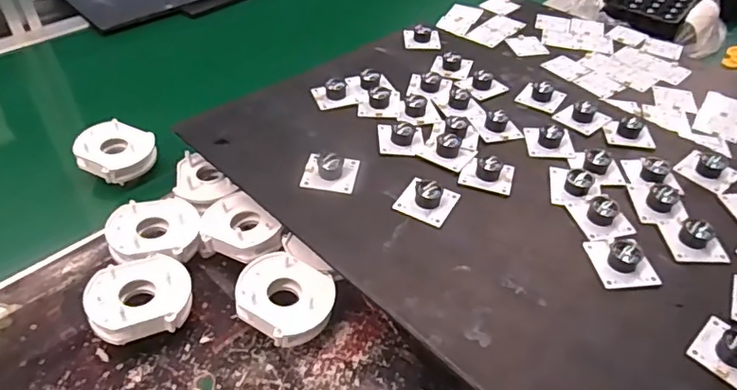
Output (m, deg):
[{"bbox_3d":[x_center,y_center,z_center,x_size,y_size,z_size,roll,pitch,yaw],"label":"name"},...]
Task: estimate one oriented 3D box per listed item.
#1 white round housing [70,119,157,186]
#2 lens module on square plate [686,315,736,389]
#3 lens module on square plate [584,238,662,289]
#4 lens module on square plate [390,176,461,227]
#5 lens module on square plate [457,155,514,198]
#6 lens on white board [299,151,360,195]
[{"bbox_3d":[-0.246,-0.044,0.526,0.064,0.029,0.064,1,44,-1],"label":"white round housing"},{"bbox_3d":[0.237,0.100,0.345,0.043,0.018,0.042,-32,55,-32],"label":"lens module on square plate"},{"bbox_3d":[0.189,0.047,0.401,0.039,0.014,0.045,-1,44,-6],"label":"lens module on square plate"},{"bbox_3d":[0.049,0.000,0.435,0.042,0.017,0.043,23,47,18],"label":"lens module on square plate"},{"bbox_3d":[0.105,-0.023,0.465,0.043,0.015,0.044,16,45,11],"label":"lens module on square plate"},{"bbox_3d":[-0.032,-0.024,0.455,0.045,0.019,0.039,7,44,3],"label":"lens on white board"}]

